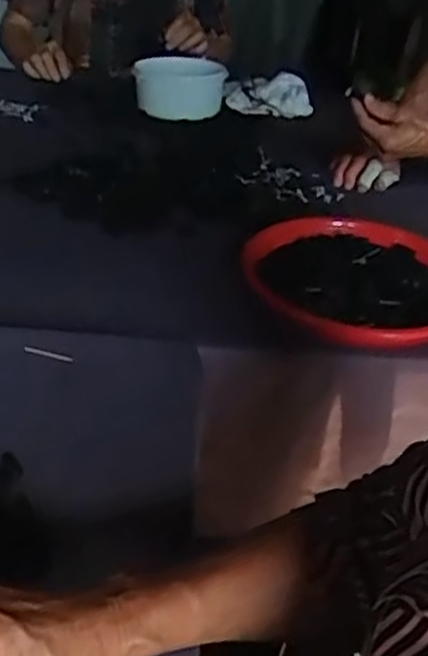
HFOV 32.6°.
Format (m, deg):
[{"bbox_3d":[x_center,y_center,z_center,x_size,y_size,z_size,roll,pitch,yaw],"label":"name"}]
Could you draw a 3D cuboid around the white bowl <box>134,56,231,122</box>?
[{"bbox_3d":[-0.055,-0.404,1.249,0.146,0.094,0.153,4,34,-3],"label":"white bowl"}]

